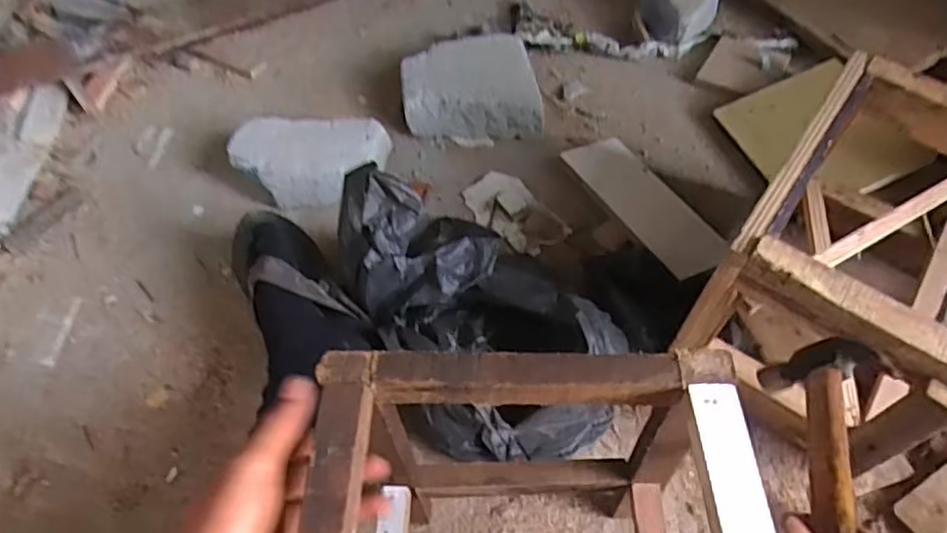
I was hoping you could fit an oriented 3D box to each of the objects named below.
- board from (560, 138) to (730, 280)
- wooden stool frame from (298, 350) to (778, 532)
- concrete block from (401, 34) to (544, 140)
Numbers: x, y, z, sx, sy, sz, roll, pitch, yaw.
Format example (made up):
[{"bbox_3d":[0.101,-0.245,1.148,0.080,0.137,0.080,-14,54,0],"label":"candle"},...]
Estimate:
[{"bbox_3d":[0.226,-0.088,0.885,0.100,0.013,0.264,-21,51,-16],"label":"board"},{"bbox_3d":[0.039,0.201,0.442,0.254,0.225,0.209,0,56,4],"label":"wooden stool frame"},{"bbox_3d":[-0.002,-0.277,1.043,0.204,0.064,0.182,-3,56,2],"label":"concrete block"}]

